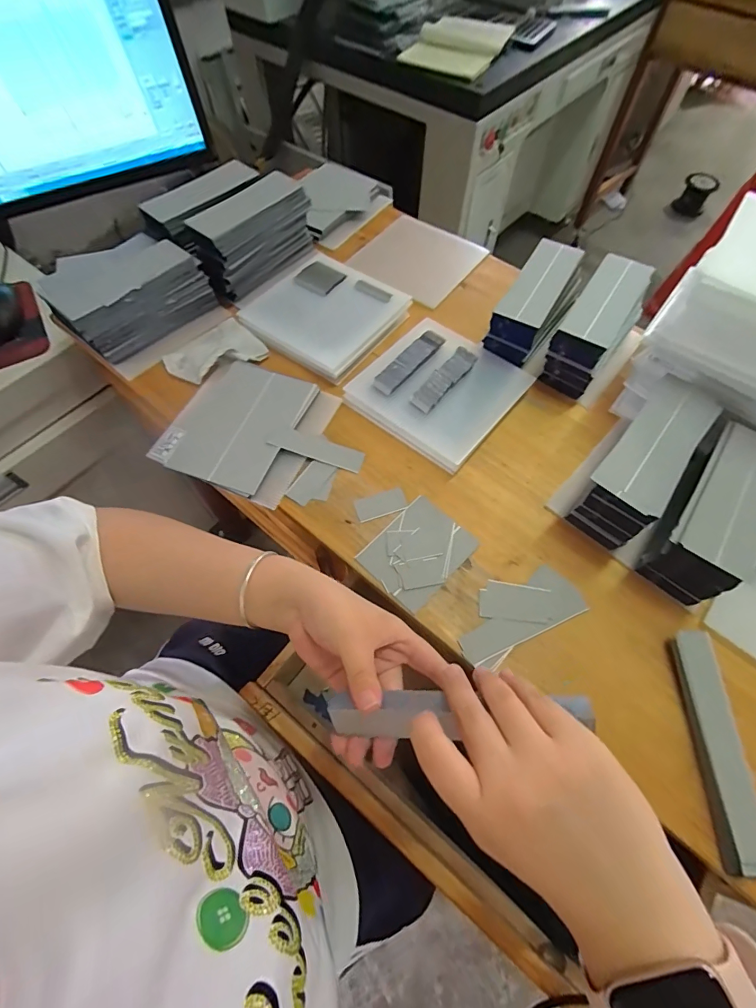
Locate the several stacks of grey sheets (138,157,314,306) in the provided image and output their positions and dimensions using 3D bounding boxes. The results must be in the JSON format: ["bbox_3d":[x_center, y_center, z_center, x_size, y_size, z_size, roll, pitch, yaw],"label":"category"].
[{"bbox_3d":[-0.194,-0.371,0.571,0.133,0.082,0.181,37,69,17],"label":"several stacks of grey sheets"}]

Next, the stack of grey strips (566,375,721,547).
[{"bbox_3d":[0.252,-0.041,0.405,0.060,0.073,0.161,37,69,17],"label":"stack of grey strips"}]

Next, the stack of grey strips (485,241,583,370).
[{"bbox_3d":[0.189,-0.244,0.512,0.066,0.062,0.151,29,67,14],"label":"stack of grey strips"}]

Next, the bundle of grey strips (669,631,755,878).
[{"bbox_3d":[0.265,0.185,0.329,0.027,0.017,0.160,4,63,2],"label":"bundle of grey strips"}]

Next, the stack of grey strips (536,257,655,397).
[{"bbox_3d":[0.252,-0.206,0.492,0.063,0.075,0.154,33,68,15],"label":"stack of grey strips"}]

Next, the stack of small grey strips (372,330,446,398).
[{"bbox_3d":[0.037,-0.164,0.483,0.028,0.006,0.107,36,69,17],"label":"stack of small grey strips"}]

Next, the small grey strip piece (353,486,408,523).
[{"bbox_3d":[0.003,0.000,0.430,0.051,0.004,0.027,-16,64,-8],"label":"small grey strip piece"}]

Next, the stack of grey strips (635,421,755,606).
[{"bbox_3d":[0.301,0.002,0.386,0.071,0.065,0.159,35,68,16],"label":"stack of grey strips"}]

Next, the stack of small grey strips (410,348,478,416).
[{"bbox_3d":[0.075,-0.139,0.473,0.027,0.006,0.099,37,69,17],"label":"stack of small grey strips"}]

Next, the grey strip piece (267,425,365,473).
[{"bbox_3d":[-0.066,-0.060,0.453,0.101,0.005,0.027,18,63,1],"label":"grey strip piece"}]

